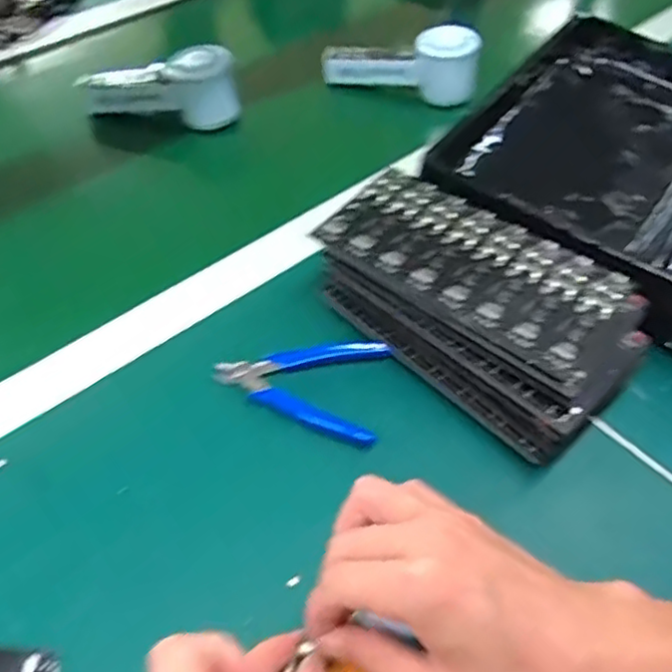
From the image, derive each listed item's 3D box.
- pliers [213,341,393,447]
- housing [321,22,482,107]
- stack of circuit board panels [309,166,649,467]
[{"bbox_3d":[-0.025,0.031,0.459,0.113,0.012,0.079,8,50,5],"label":"pliers"},{"bbox_3d":[0.066,-0.286,0.702,0.157,0.060,0.048,6,50,4],"label":"housing"},{"bbox_3d":[0.093,-0.028,0.468,0.117,0.054,0.216,-37,60,-28],"label":"stack of circuit board panels"}]

